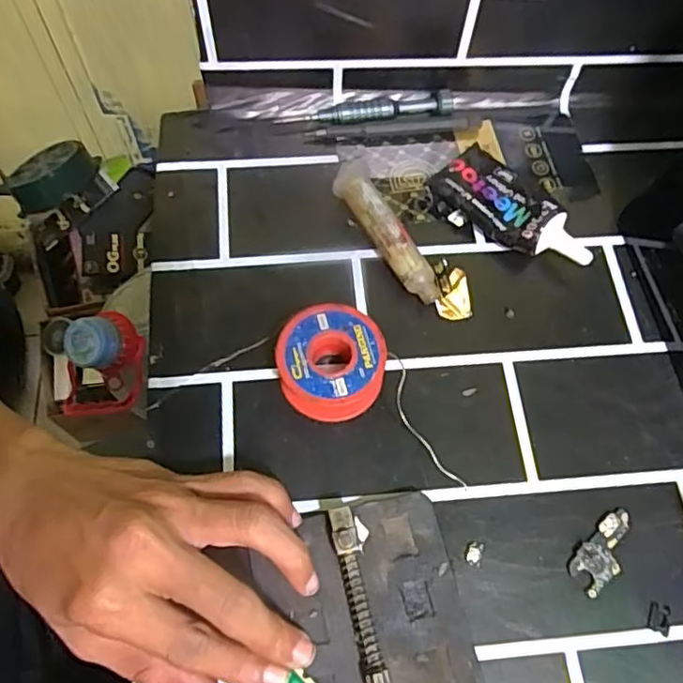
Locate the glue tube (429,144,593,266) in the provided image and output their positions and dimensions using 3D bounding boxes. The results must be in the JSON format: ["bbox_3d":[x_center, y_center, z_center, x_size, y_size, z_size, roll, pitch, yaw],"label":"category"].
[{"bbox_3d":[0.100,-0.075,0.361,0.096,0.026,0.045,42,71,15],"label":"glue tube"}]

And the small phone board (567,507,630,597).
[{"bbox_3d":[0.127,0.099,0.294,0.043,0.004,0.020,-39,73,-17],"label":"small phone board"}]

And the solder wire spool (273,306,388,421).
[{"bbox_3d":[-0.005,0.011,0.317,0.052,0.028,0.053,1,66,-2],"label":"solder wire spool"}]

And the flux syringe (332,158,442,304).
[{"bbox_3d":[0.025,-0.061,0.350,0.019,0.027,0.090,-28,70,-14],"label":"flux syringe"}]

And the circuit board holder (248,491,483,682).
[{"bbox_3d":[0.014,0.136,0.265,0.086,0.021,0.127,-11,67,-7],"label":"circuit board holder"}]

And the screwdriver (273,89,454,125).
[{"bbox_3d":[0.015,-0.147,0.394,0.111,0.016,0.015,-7,67,-5],"label":"screwdriver"}]

